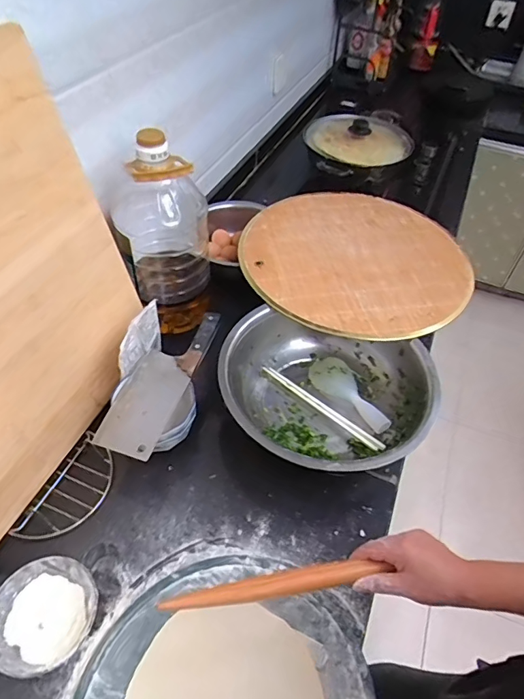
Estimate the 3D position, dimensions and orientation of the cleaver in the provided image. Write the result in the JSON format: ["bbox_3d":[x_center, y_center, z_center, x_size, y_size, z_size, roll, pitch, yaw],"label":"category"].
[{"bbox_3d":[-0.156,0.040,0.721,0.088,0.028,0.276,17,50,12],"label":"cleaver"}]

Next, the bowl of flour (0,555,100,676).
[{"bbox_3d":[-0.260,0.321,0.550,0.118,0.048,0.119,2,49,-2],"label":"bowl of flour"}]

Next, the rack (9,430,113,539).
[{"bbox_3d":[-0.279,0.204,0.673,0.092,0.016,0.169,18,51,12],"label":"rack"}]

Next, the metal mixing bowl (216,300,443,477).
[{"bbox_3d":[0.096,0.076,0.747,0.320,0.109,0.298,2,49,-2],"label":"metal mixing bowl"}]

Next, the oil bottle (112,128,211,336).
[{"bbox_3d":[-0.171,-0.200,0.803,0.156,0.340,0.136,-10,50,-12],"label":"oil bottle"}]

